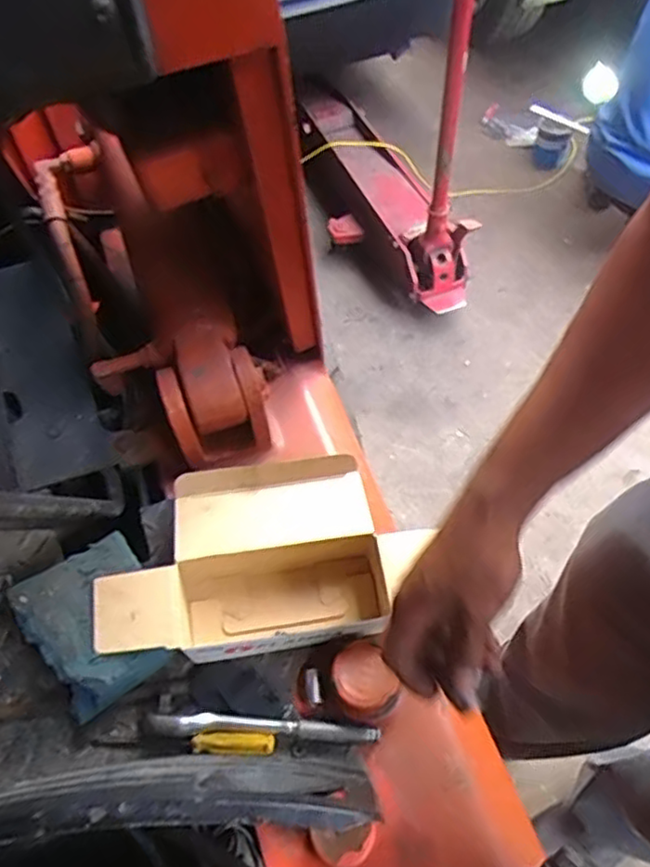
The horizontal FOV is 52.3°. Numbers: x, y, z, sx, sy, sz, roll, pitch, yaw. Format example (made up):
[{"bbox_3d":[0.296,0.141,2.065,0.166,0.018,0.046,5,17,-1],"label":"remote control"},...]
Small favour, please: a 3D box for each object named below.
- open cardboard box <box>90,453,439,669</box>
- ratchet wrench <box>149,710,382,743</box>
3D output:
[{"bbox_3d":[-0.059,0.112,0.600,0.277,0.075,0.156,-9,54,-2],"label":"open cardboard box"},{"bbox_3d":[-0.050,0.240,0.544,0.185,0.019,0.016,-1,54,4],"label":"ratchet wrench"}]

